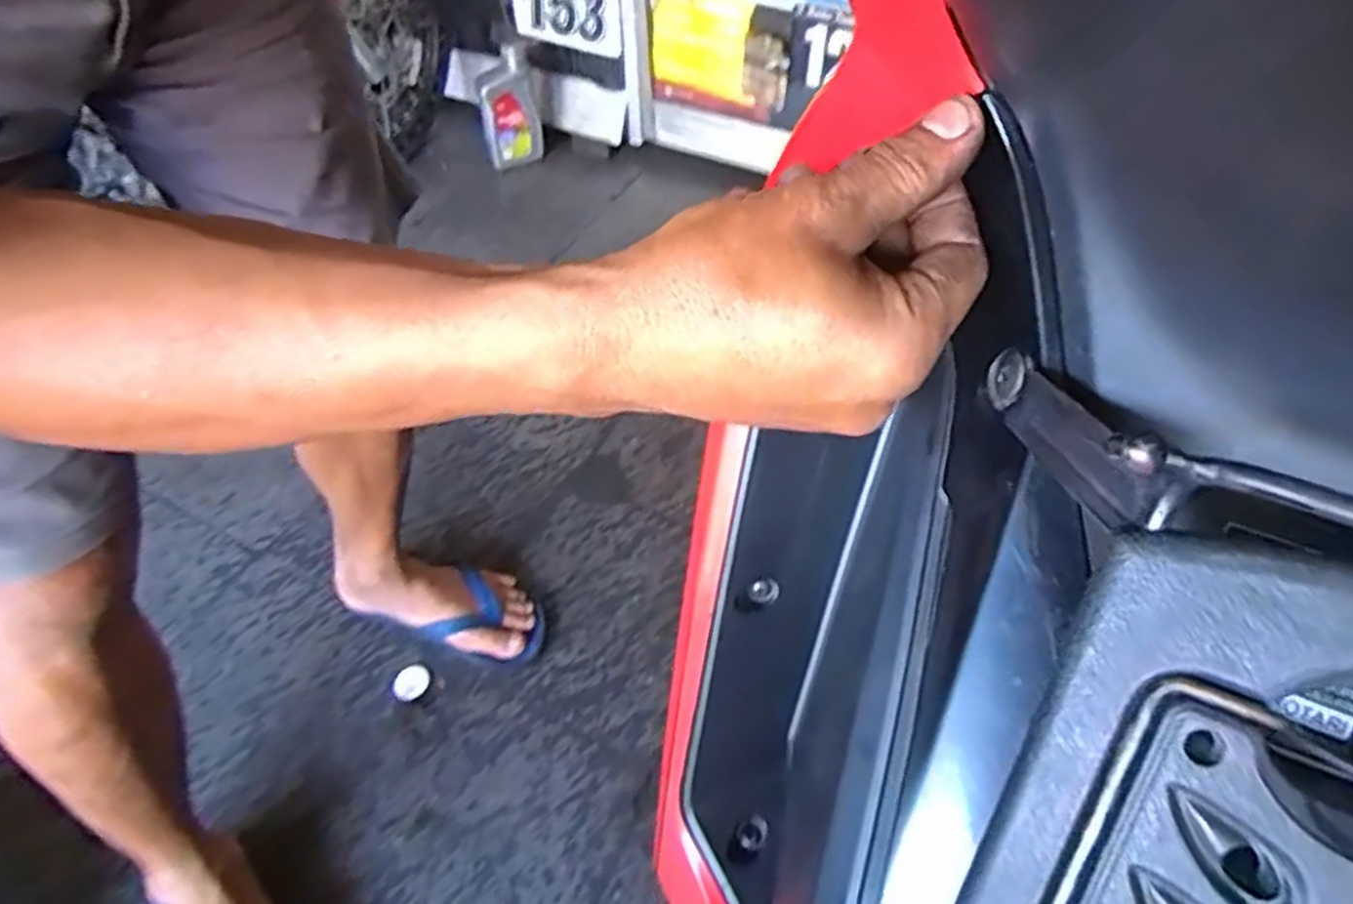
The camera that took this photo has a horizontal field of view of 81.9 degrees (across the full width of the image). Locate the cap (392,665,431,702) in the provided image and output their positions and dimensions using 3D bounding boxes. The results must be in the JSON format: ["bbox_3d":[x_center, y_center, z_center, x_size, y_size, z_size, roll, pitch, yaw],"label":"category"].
[{"bbox_3d":[-0.316,0.272,0.924,0.044,0.010,0.038,-37,59,-25],"label":"cap"}]

